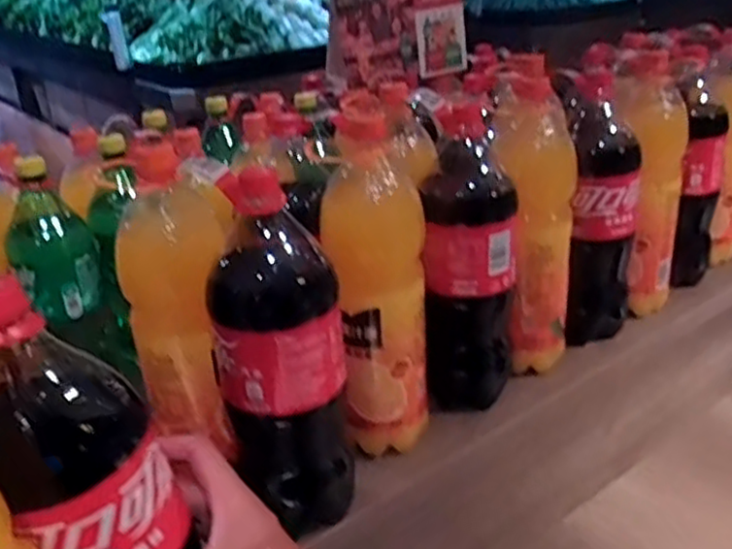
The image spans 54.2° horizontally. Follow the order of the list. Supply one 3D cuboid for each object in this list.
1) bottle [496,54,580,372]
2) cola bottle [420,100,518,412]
[{"bbox_3d":[0.187,-0.057,0.808,0.089,0.329,0.109,0,25,7],"label":"bottle"},{"bbox_3d":[0.112,-0.009,0.762,0.095,0.305,0.097,1,25,10],"label":"cola bottle"}]

